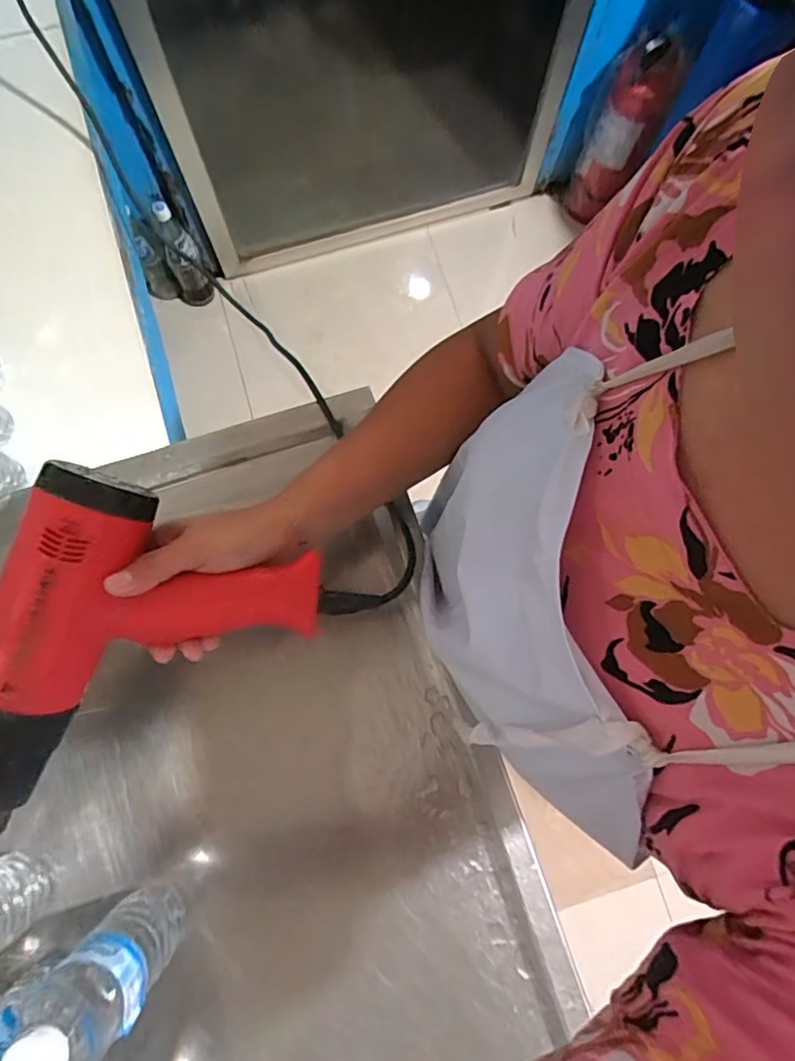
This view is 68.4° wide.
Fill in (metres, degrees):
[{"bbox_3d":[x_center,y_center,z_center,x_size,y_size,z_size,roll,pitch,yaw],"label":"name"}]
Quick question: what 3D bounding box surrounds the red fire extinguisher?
[{"bbox_3d":[0.534,-0.948,1.402,0.136,0.414,0.144,0,77,-1],"label":"red fire extinguisher"}]

